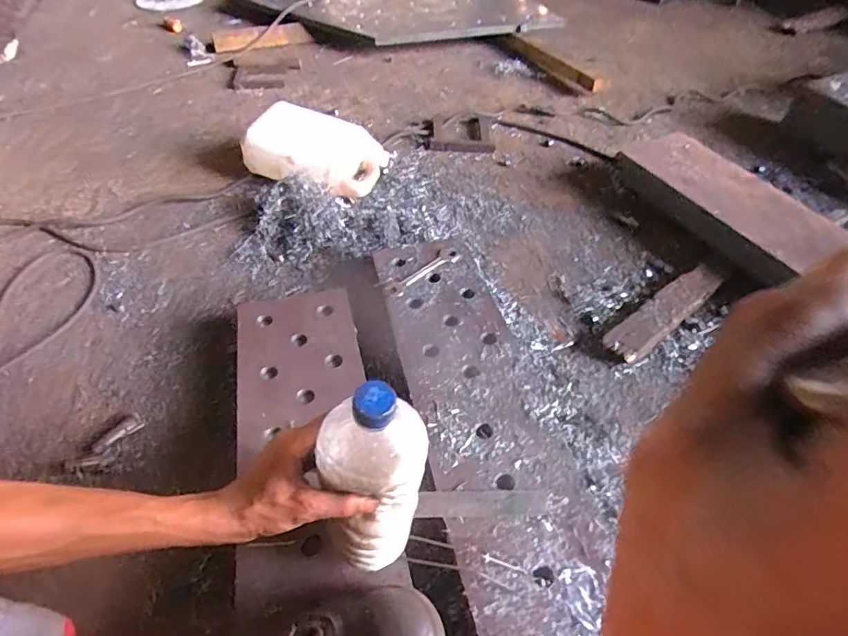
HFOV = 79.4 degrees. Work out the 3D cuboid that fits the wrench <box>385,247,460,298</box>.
[{"bbox_3d":[0.001,-0.089,0.944,0.173,0.007,0.039,-34,58,-28],"label":"wrench"}]

